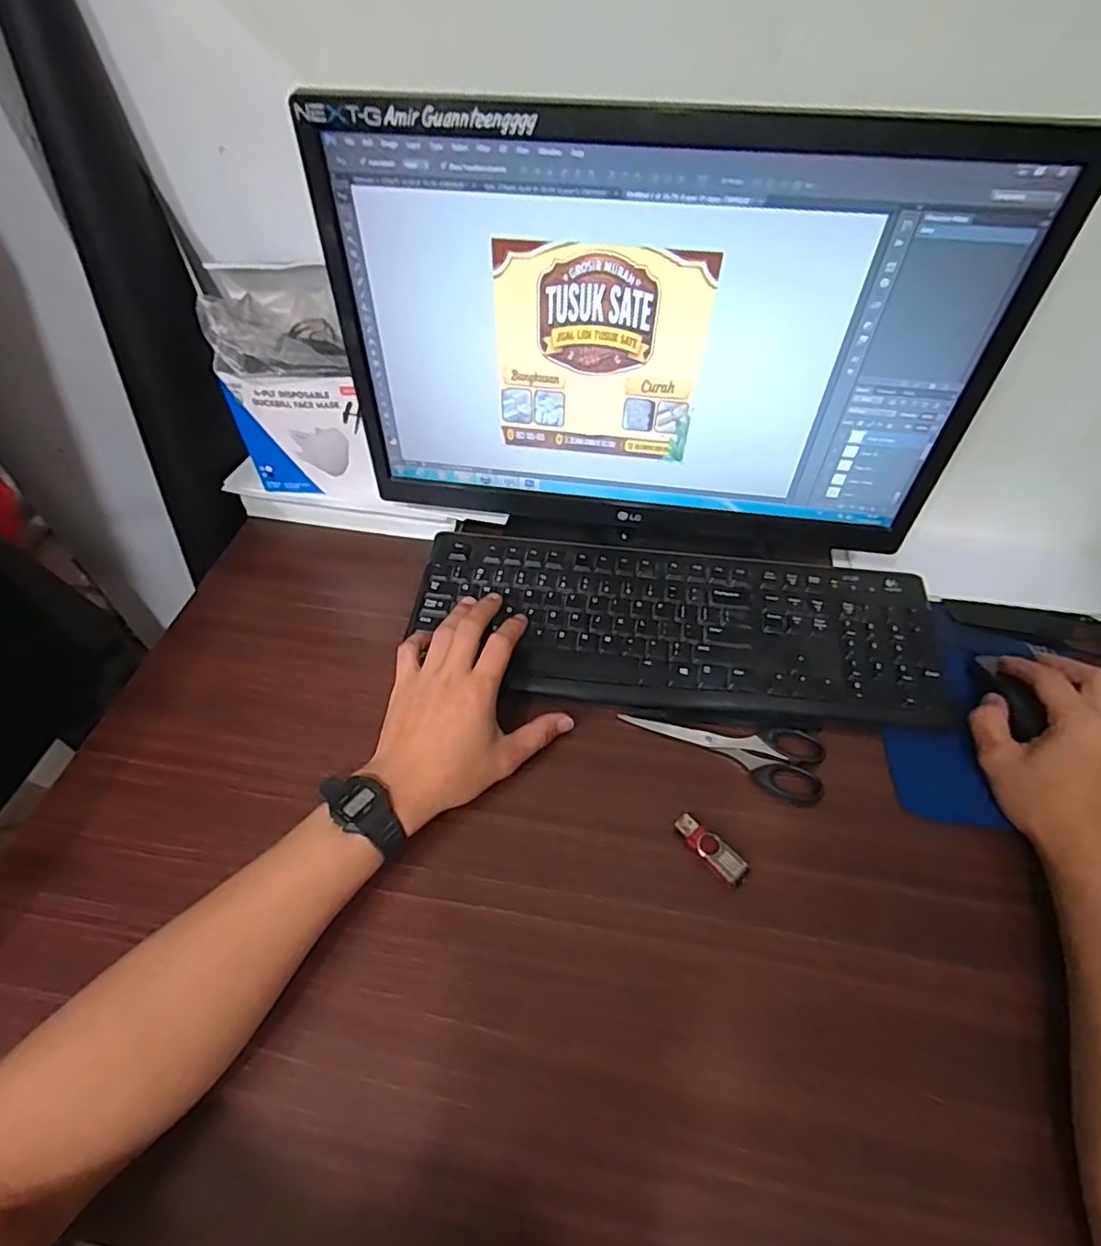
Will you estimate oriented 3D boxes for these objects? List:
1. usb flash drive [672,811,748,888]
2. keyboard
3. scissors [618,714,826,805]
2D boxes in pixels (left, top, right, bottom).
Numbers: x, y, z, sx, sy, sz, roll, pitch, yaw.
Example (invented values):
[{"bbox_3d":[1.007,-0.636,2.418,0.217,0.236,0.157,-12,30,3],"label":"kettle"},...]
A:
[{"bbox_3d":[0.108,0.152,0.404,0.018,0.008,0.052,-38,63,-22],"label":"usb flash drive"},{"bbox_3d":[0.105,0.001,0.514,0.441,0.016,0.156,9,56,6],"label":"keyboard"},{"bbox_3d":[0.131,0.094,0.457,0.150,0.010,0.058,14,57,11],"label":"scissors"}]

